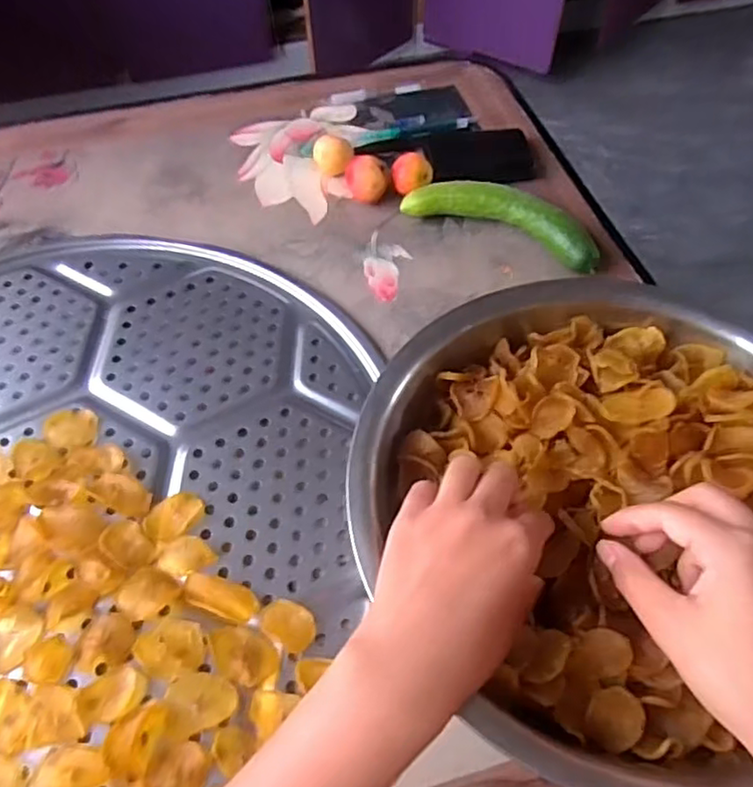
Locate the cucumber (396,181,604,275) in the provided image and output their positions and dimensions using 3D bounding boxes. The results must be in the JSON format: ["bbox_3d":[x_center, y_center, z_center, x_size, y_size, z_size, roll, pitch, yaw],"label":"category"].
[{"bbox_3d":[0.118,-0.161,0.592,0.185,0.040,0.050,23,59,15],"label":"cucumber"}]

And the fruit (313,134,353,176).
[{"bbox_3d":[-0.044,-0.237,0.642,0.038,0.031,0.039,-5,56,-3],"label":"fruit"}]

